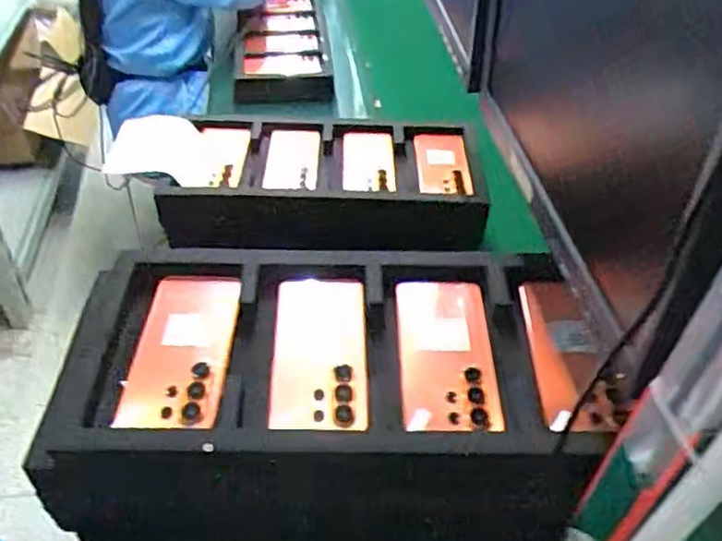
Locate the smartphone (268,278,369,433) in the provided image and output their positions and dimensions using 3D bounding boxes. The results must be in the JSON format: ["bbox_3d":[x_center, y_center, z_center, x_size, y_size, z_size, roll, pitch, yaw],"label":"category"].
[{"bbox_3d":[-0.036,0.067,0.585,0.080,0.013,0.177,0,44,-3],"label":"smartphone"}]

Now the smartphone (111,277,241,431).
[{"bbox_3d":[-0.155,0.068,0.578,0.078,0.009,0.171,2,44,-1],"label":"smartphone"}]

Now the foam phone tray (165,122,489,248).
[{"bbox_3d":[-0.055,-0.148,1.095,0.495,0.097,0.281,3,44,-1],"label":"foam phone tray"}]

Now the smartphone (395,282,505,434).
[{"bbox_3d":[0.074,0.069,0.585,0.079,0.011,0.178,2,44,-2],"label":"smartphone"}]

